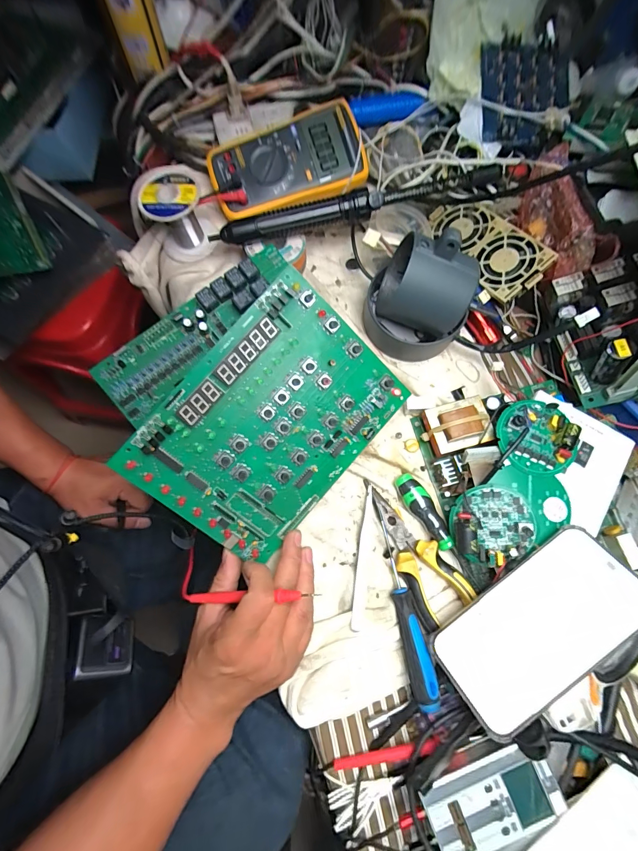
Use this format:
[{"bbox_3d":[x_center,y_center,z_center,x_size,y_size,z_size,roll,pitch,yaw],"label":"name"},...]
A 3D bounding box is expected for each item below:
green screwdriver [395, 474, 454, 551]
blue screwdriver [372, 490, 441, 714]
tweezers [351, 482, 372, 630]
[{"bbox_3d":[0.103,0.080,0.346,0.024,0.021,0.076,-32,78,-9],"label":"green screwdriver"},{"bbox_3d":[0.071,0.149,0.322,0.022,0.018,0.183,-13,76,-5],"label":"blue screwdriver"},{"bbox_3d":[0.040,0.121,0.339,0.008,0.010,0.127,8,75,1],"label":"tweezers"}]

